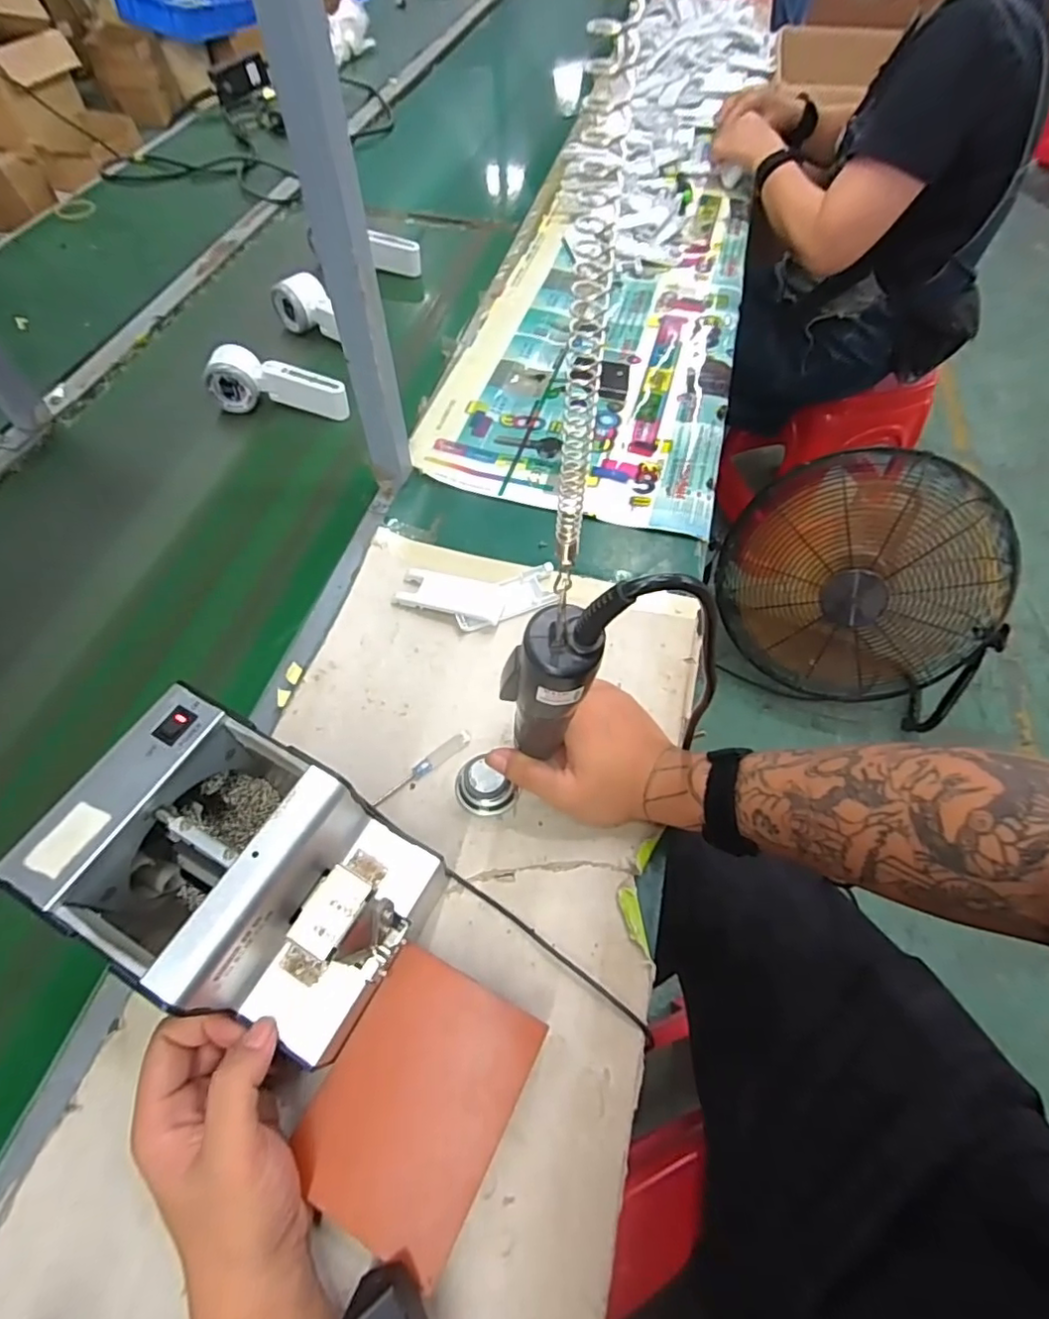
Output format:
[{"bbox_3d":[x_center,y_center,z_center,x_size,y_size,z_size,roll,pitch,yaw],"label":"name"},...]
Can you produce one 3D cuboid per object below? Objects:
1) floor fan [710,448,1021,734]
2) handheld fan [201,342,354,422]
[{"bbox_3d":[0.680,-0.117,1.237,0.558,0.499,0.267,33,65,20],"label":"floor fan"},{"bbox_3d":[-0.293,-0.334,0.719,0.163,0.056,0.057,6,57,5],"label":"handheld fan"}]

